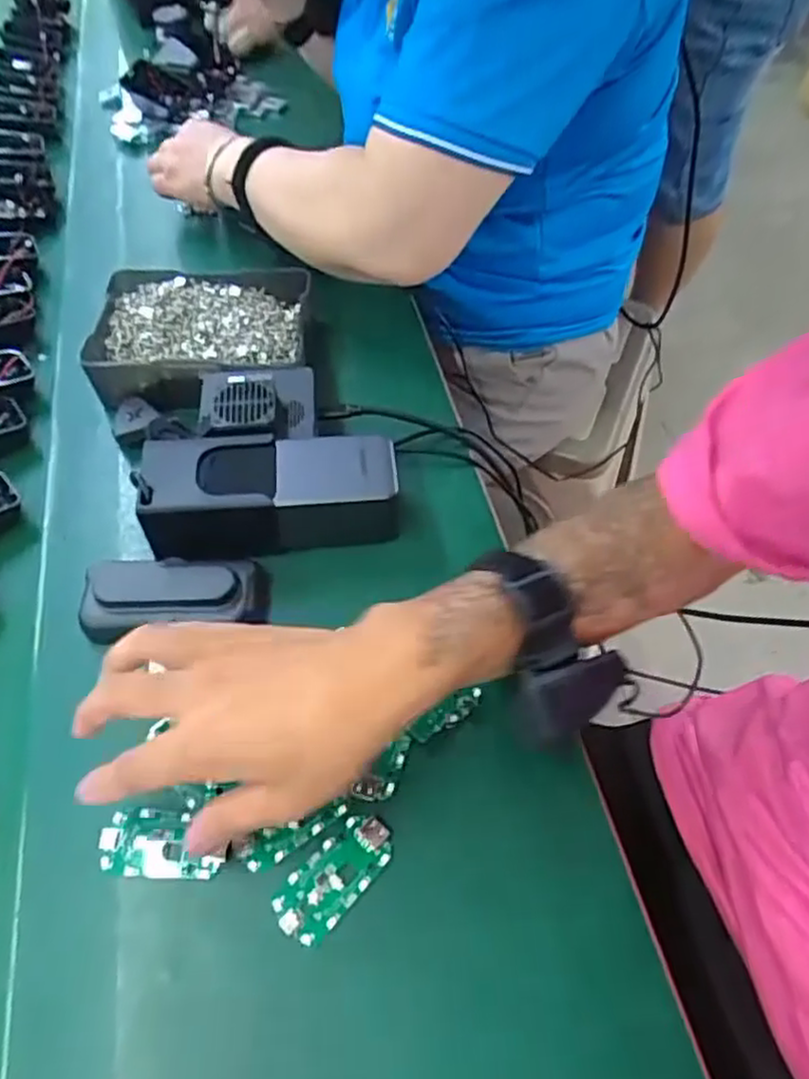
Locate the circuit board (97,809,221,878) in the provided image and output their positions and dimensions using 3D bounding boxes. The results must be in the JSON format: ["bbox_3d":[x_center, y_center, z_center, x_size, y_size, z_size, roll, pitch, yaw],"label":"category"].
[{"bbox_3d":[-0.123,0.154,0.356,0.060,0.005,0.032,1,56,5],"label":"circuit board"}]

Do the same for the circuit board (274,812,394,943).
[{"bbox_3d":[-0.034,0.166,0.347,0.031,0.004,0.065,37,66,25],"label":"circuit board"}]

